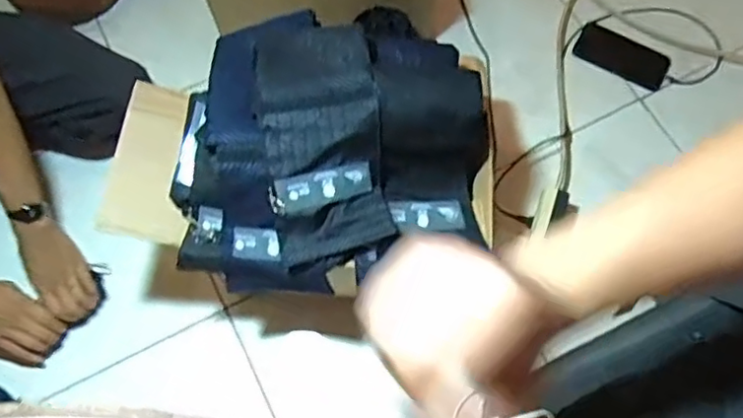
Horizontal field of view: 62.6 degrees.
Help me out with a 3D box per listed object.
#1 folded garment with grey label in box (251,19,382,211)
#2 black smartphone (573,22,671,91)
[{"bbox_3d":[-0.066,-0.123,0.745,0.142,0.062,0.236,-10,69,-3],"label":"folded garment with grey label in box"},{"bbox_3d":[0.453,-0.278,1.102,0.164,0.007,0.084,27,72,10],"label":"black smartphone"}]

